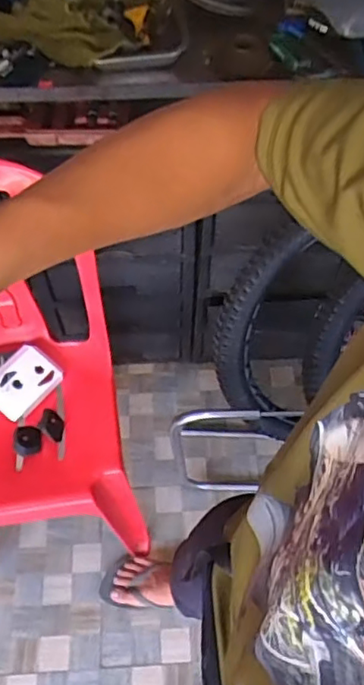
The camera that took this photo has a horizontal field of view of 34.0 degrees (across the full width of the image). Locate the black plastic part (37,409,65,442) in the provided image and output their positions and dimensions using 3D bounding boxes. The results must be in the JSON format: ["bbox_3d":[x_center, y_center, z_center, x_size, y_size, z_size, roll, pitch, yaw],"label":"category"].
[{"bbox_3d":[-0.253,0.158,1.154,0.045,0.028,0.070,-26,61,-16],"label":"black plastic part"}]

